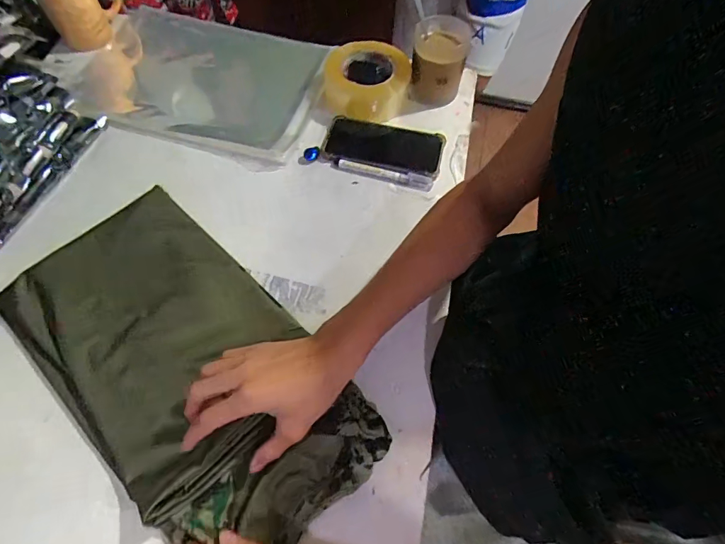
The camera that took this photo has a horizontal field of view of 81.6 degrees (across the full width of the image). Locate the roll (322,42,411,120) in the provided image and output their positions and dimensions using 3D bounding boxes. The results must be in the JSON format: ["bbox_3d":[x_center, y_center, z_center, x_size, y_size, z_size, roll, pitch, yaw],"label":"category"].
[{"bbox_3d":[0.008,-0.290,0.637,0.129,0.048,0.116,-1,61,-2],"label":"roll"}]

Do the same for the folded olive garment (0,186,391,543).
[{"bbox_3d":[-0.186,0.088,0.440,0.419,0.032,0.216,40,67,18],"label":"folded olive garment"}]

